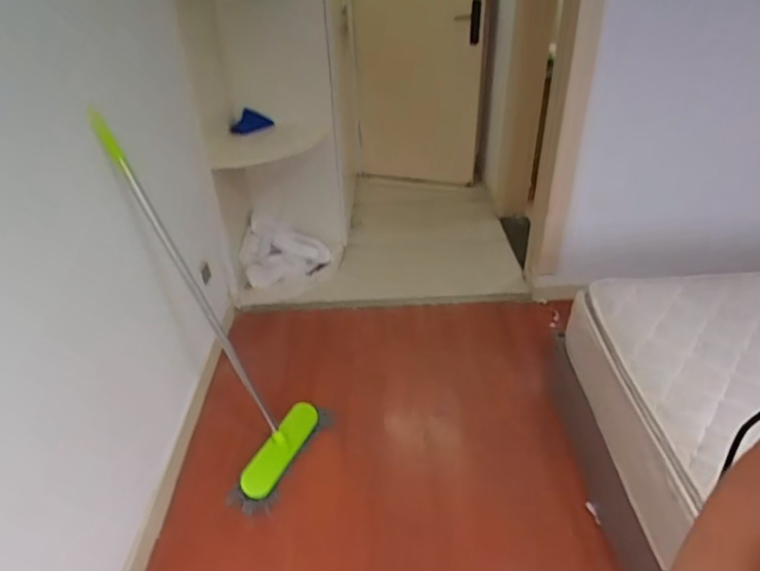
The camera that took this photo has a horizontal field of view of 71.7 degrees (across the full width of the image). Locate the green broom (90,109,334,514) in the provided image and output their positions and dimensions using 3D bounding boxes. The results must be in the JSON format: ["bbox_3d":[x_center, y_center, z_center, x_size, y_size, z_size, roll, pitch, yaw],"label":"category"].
[{"bbox_3d":[-0.540,0.074,1.563,0.170,1.212,0.425,-5,26,38],"label":"green broom"}]

